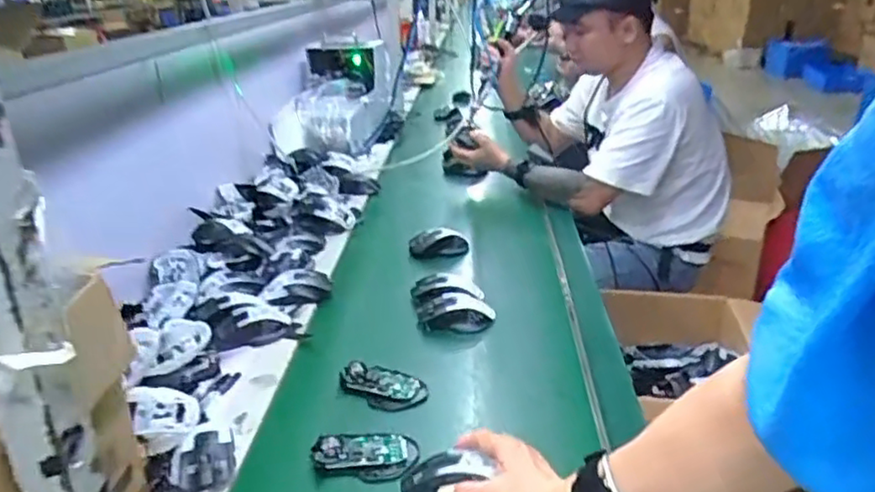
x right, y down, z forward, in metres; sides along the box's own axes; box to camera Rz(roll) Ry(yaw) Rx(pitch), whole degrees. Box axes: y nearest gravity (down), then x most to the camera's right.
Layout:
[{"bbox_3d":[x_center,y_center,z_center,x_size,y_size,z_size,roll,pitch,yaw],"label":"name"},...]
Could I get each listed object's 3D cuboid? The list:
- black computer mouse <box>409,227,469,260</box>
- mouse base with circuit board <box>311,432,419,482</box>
[{"bbox_3d":[0.002,0.001,1.228,0.106,0.050,0.055,-4,24,-5],"label":"black computer mouse"},{"bbox_3d":[-0.081,0.228,0.734,0.112,0.017,0.070,-1,23,3],"label":"mouse base with circuit board"}]

